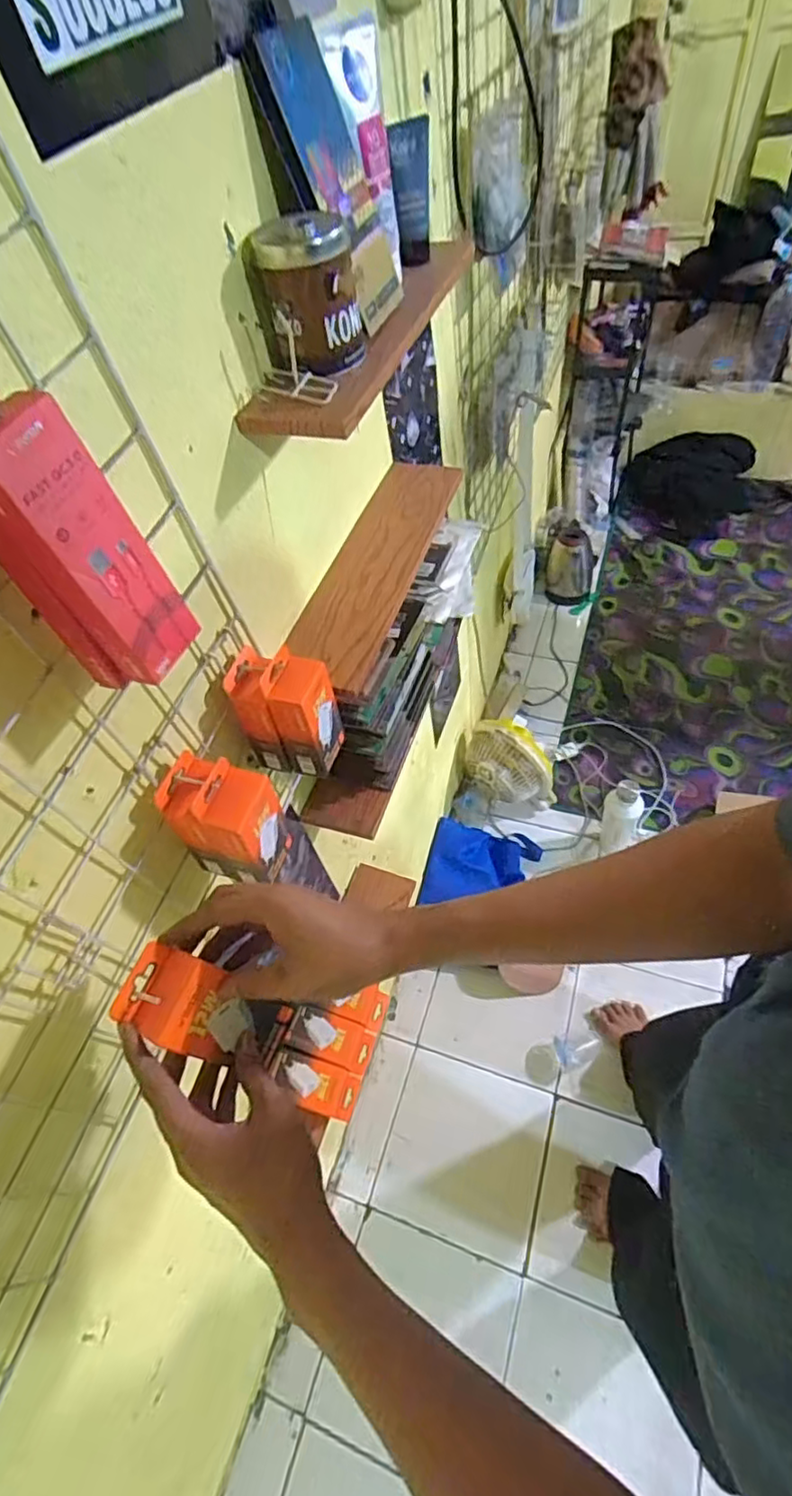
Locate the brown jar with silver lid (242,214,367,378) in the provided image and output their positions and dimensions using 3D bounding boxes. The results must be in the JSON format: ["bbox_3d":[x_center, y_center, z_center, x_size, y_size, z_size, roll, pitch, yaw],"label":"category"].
[{"bbox_3d":[-0.074,-0.378,0.521,0.086,0.095,0.083,-5,53,6],"label":"brown jar with silver lid"}]

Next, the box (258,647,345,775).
[{"bbox_3d":[-0.086,-0.033,0.598,0.048,0.111,0.069,7,56,14],"label":"box"}]

